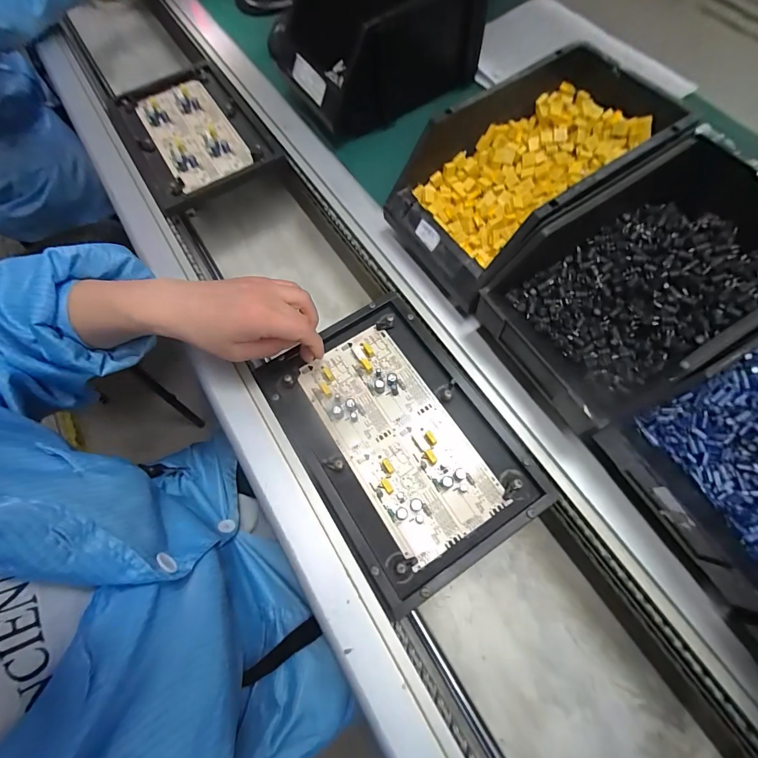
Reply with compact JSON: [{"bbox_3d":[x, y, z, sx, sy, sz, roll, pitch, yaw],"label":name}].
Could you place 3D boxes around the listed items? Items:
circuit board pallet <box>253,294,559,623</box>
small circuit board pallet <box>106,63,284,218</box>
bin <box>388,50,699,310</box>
[{"bbox_3d":[0.015,0.051,0.353,0.171,0.015,0.248,-32,69,-10],"label":"circuit board pallet"},{"bbox_3d":[-0.260,-0.339,0.516,0.164,0.025,0.243,-33,70,-9],"label":"small circuit board pallet"},{"bbox_3d":[0.157,-0.206,0.387,0.269,0.110,0.146,-33,70,-9],"label":"bin"}]

